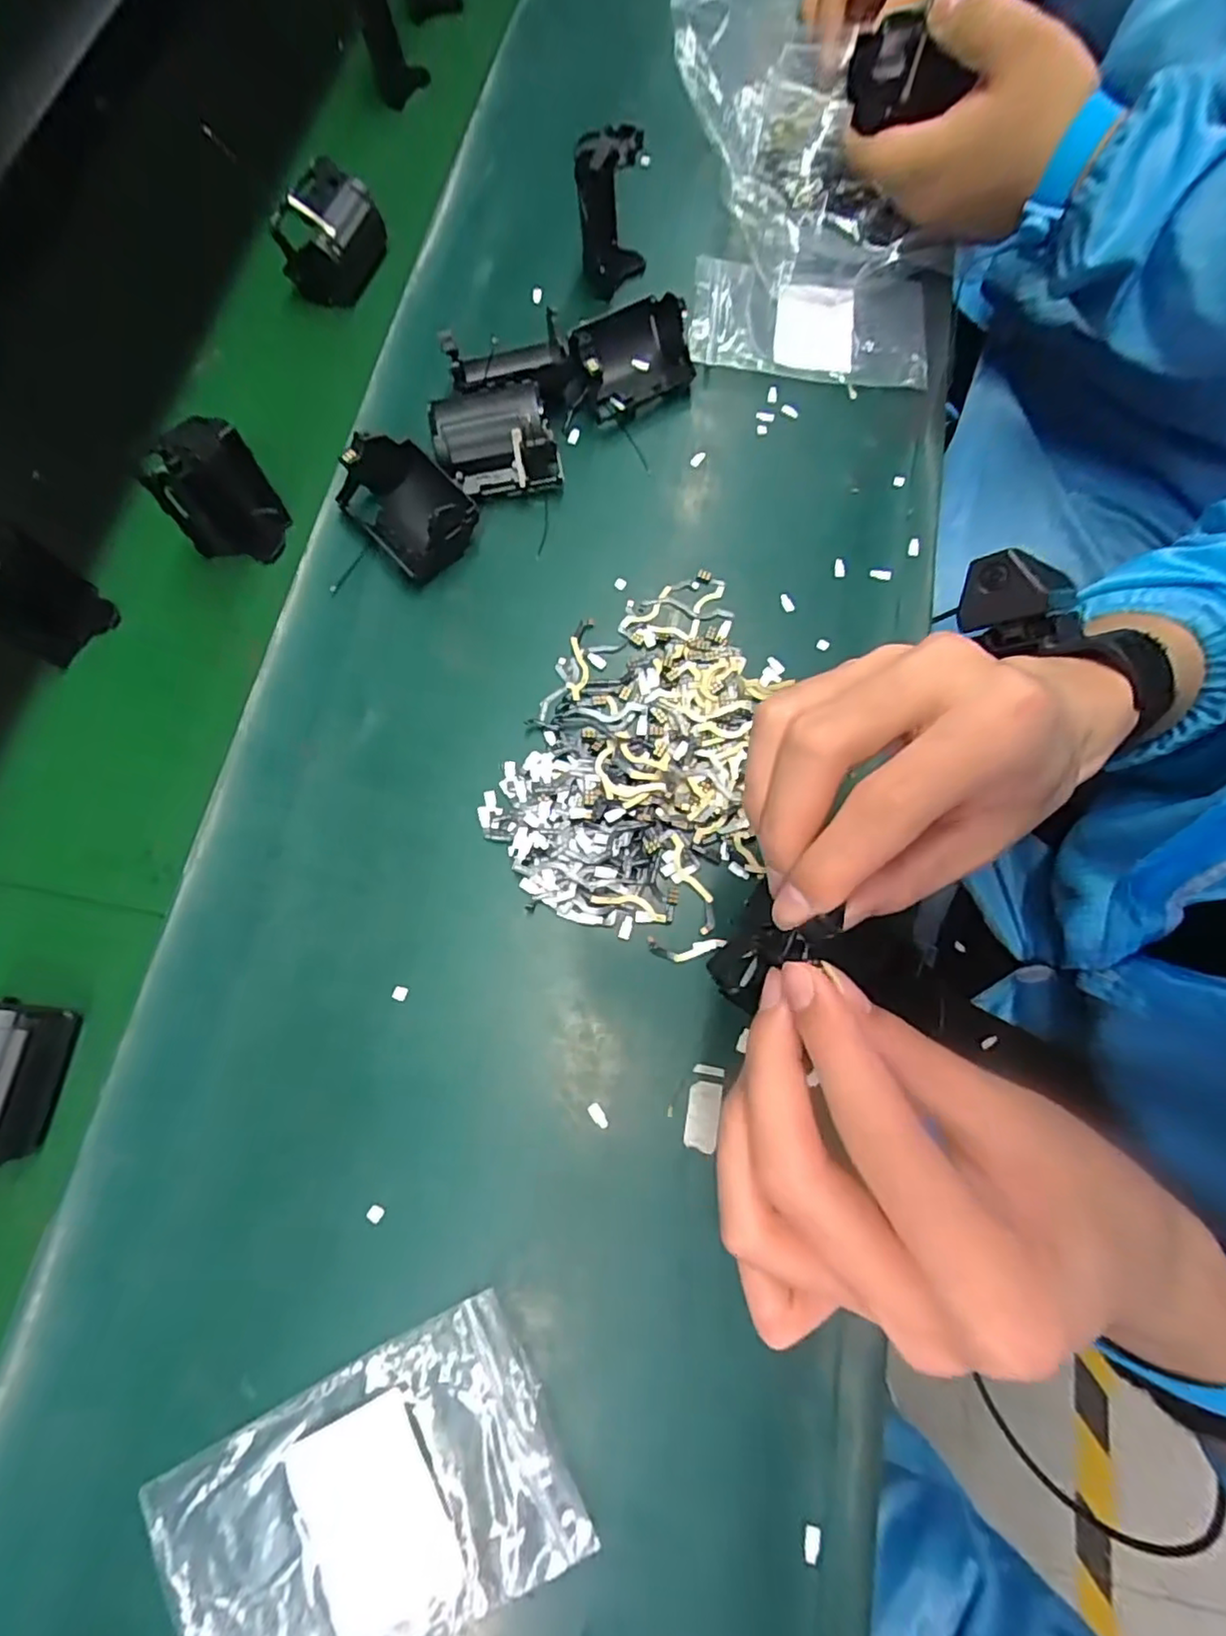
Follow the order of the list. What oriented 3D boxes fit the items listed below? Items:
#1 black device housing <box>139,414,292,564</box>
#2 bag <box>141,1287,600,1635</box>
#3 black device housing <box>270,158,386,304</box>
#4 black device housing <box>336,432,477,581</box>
[{"bbox_3d":[-0.224,-0.183,0.366,0.048,0.075,0.034,3,74,1],"label":"black device housing"},{"bbox_3d":[-0.096,0.274,0.253,0.152,0.008,0.096,-26,76,-7],"label":"bag"},{"bbox_3d":[-0.187,-0.384,0.431,0.044,0.063,0.062,16,74,5],"label":"black device housing"},{"bbox_3d":[-0.116,-0.177,0.367,0.053,0.043,0.070,-39,77,-10],"label":"black device housing"}]

